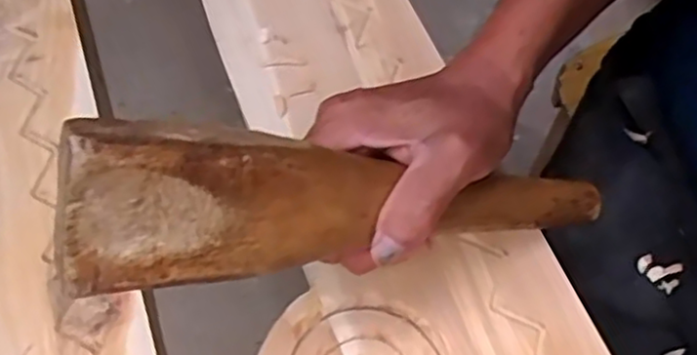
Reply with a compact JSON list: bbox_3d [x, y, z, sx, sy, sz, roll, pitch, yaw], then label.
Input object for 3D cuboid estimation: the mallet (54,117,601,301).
[{"bbox_3d":[0.009,0.008,0.323,0.268,0.045,0.060,0,62,-30],"label":"mallet"}]

